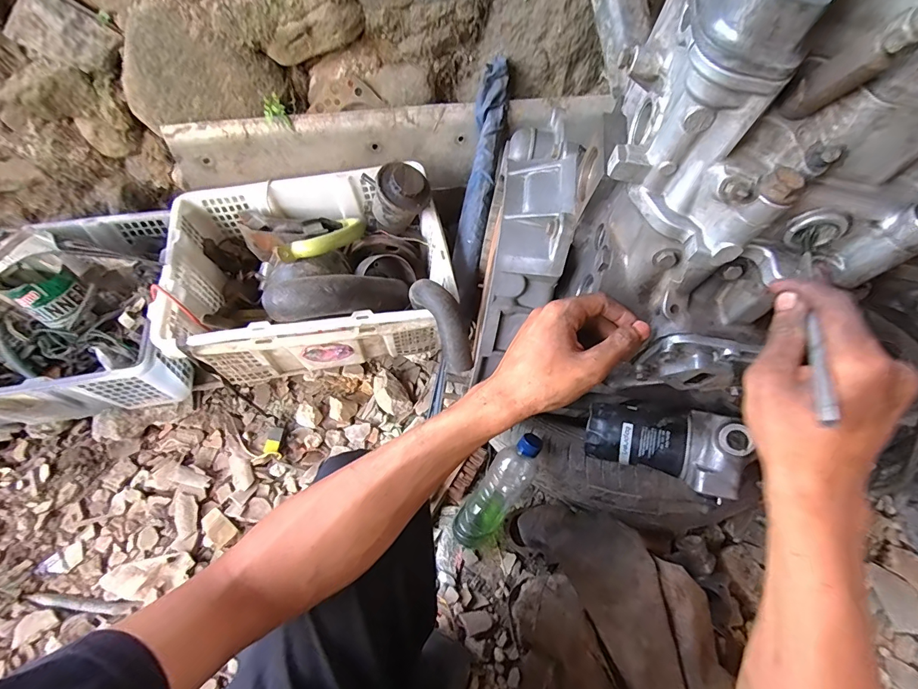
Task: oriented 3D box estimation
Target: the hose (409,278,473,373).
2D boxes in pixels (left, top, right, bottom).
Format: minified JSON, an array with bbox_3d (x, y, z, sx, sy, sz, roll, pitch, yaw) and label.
[{"bbox_3d":[-0.023,-0.036,0.647,0.050,0.075,0.159,-28,87,-12],"label":"hose"}]

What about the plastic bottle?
[{"bbox_3d":[0.062,0.224,0.636,0.058,0.065,0.221,38,112,24],"label":"plastic bottle"}]

